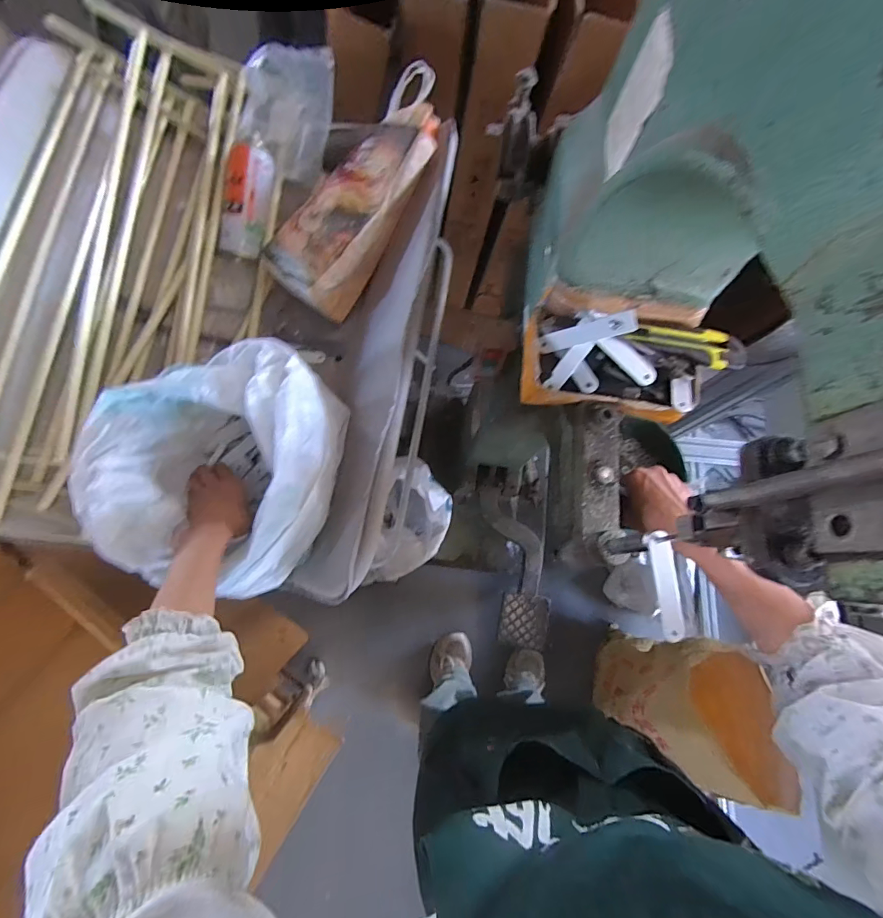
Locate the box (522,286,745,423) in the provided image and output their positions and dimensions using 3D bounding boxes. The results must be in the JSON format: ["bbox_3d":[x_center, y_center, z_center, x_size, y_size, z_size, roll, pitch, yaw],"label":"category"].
[{"bbox_3d":[0.199,-0.106,0.460,0.218,0.077,0.116,6,75,2],"label":"box"}]

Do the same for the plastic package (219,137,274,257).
[{"bbox_3d":[-0.306,-0.410,0.681,0.059,0.035,0.174,11,94,3],"label":"plastic package"}]

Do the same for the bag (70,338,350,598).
[{"bbox_3d":[-0.256,0.006,0.533,0.239,0.158,0.275,15,76,4],"label":"bag"}]

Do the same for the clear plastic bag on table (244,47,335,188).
[{"bbox_3d":[-0.257,-0.563,0.701,0.145,0.109,0.151,9,75,3],"label":"clear plastic bag on table"}]

